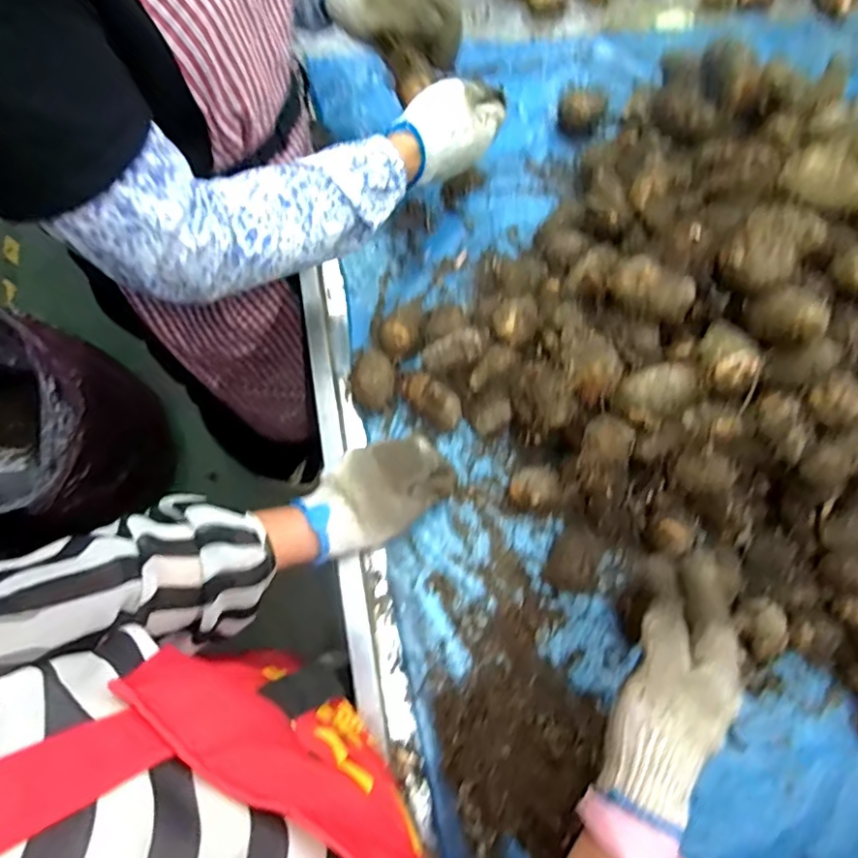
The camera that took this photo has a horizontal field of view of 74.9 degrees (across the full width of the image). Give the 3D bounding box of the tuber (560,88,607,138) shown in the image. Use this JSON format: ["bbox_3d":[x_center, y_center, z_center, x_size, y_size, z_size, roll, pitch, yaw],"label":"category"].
[{"bbox_3d":[0.186,-0.384,0.683,0.051,0.036,0.051,18,73,3],"label":"tuber"}]

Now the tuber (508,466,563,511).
[{"bbox_3d":[0.100,0.059,0.533,0.049,0.038,0.040,-3,73,-3],"label":"tuber"}]

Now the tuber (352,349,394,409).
[{"bbox_3d":[-0.055,-0.046,0.558,0.043,0.041,0.054,3,72,-1],"label":"tuber"}]

